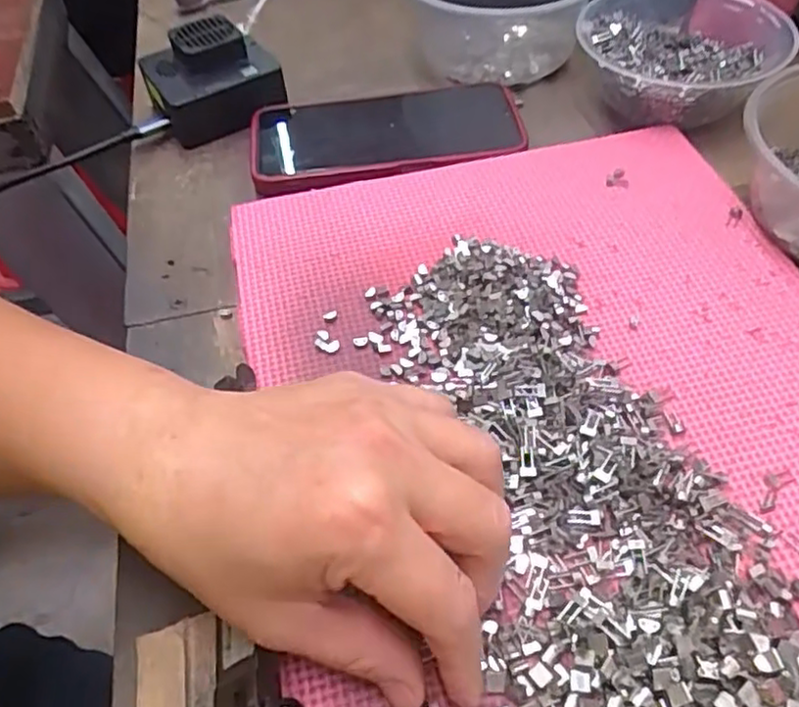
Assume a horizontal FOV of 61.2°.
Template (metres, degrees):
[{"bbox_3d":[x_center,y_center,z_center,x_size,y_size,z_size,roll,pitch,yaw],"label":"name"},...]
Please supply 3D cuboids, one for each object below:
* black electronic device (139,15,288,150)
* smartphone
[{"bbox_3d":[-0.124,-0.183,0.450,0.078,0.048,0.071,-25,54,-16],"label":"black electronic device"},{"bbox_3d":[-0.009,-0.139,0.426,0.168,0.015,0.089,-12,52,-6],"label":"smartphone"}]

